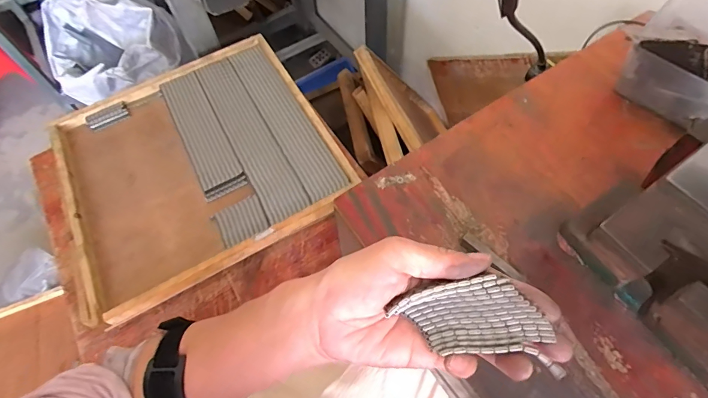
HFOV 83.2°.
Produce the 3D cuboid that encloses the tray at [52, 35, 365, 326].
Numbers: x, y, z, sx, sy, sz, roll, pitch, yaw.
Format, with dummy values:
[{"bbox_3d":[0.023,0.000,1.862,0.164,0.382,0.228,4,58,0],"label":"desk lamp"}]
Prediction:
[{"bbox_3d":[-0.255,-0.064,0.645,0.414,0.033,0.395,-28,64,-12],"label":"tray"}]

